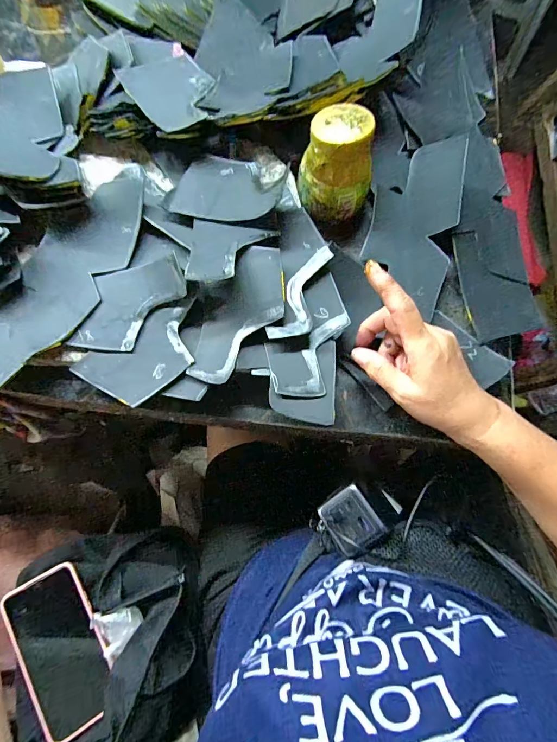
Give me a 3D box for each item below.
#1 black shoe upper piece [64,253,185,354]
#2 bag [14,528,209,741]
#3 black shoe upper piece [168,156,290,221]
[{"bbox_3d":[-0.134,-0.063,0.329,0.096,0.033,0.086,6,75,1],"label":"black shoe upper piece"},{"bbox_3d":[-0.195,0.315,0.417,0.207,0.082,0.231,-14,75,-5],"label":"bag"},{"bbox_3d":[-0.048,-0.179,0.359,0.102,0.012,0.072,14,75,3],"label":"black shoe upper piece"}]

